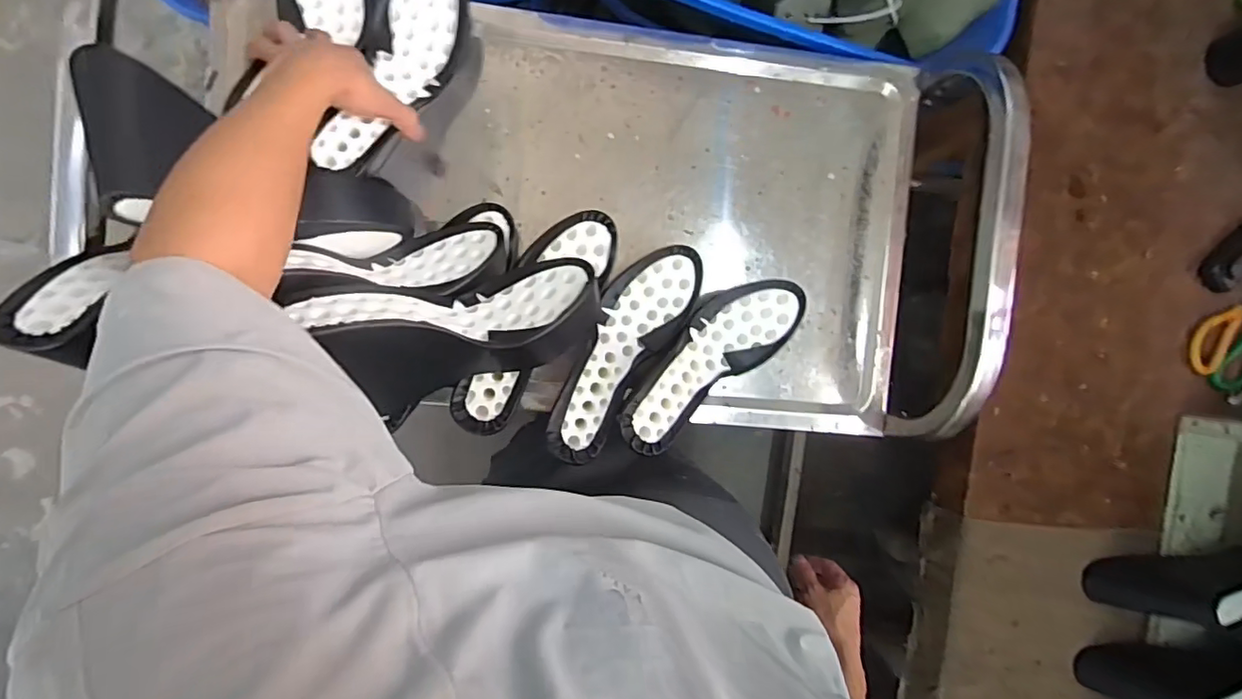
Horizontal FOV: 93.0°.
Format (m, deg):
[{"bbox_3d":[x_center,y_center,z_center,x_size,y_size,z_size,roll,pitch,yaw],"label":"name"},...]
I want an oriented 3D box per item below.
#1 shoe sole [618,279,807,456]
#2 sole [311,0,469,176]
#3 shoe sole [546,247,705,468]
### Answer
[{"bbox_3d":[0.093,0.011,0.616,0.254,0.068,0.089,-39,97,-27],"label":"shoe sole"},{"bbox_3d":[-0.222,-0.269,0.577,0.082,0.070,0.234,21,71,-7],"label":"sole"},{"bbox_3d":[0.000,0.000,0.610,0.087,0.062,0.255,34,65,-7],"label":"shoe sole"}]

